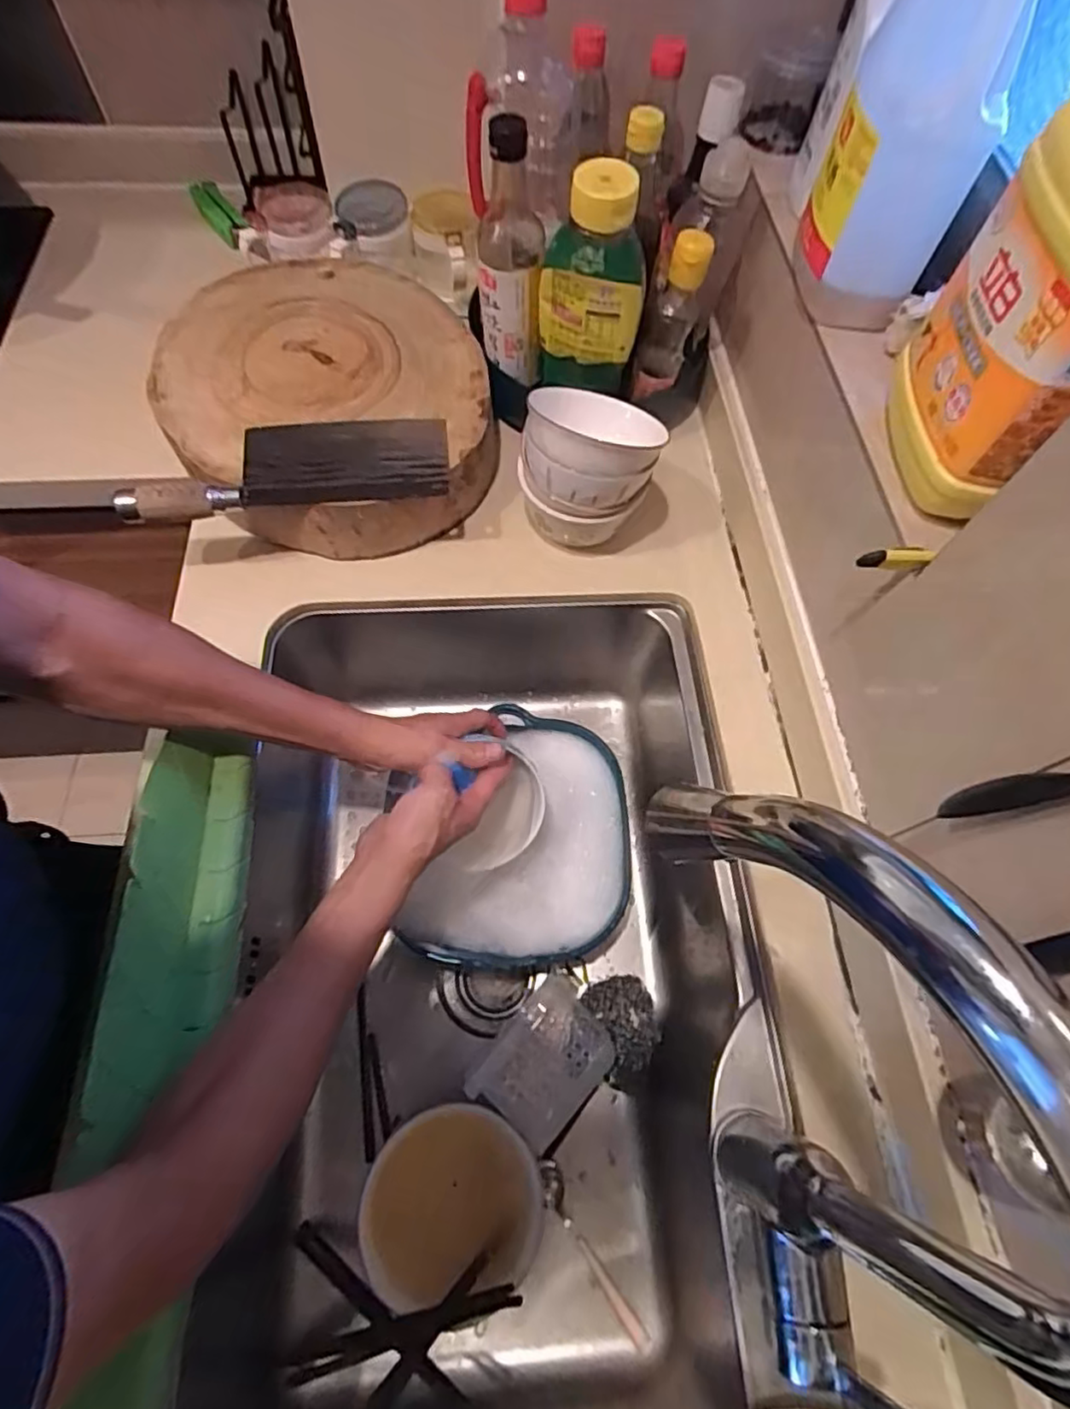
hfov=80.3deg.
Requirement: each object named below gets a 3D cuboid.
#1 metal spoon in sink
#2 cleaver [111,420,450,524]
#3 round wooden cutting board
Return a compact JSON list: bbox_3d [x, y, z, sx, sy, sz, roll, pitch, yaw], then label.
[{"bbox_3d":[0.046,0.491,0.571,0.025,0.027,0.155,-30,70,-15],"label":"metal spoon in sink"},{"bbox_3d":[-0.222,-0.222,0.579,0.281,0.029,0.095,-10,66,-7],"label":"cleaver"},{"bbox_3d":[-0.212,-0.316,0.667,0.305,0.088,0.336,-14,67,-9],"label":"round wooden cutting board"}]

